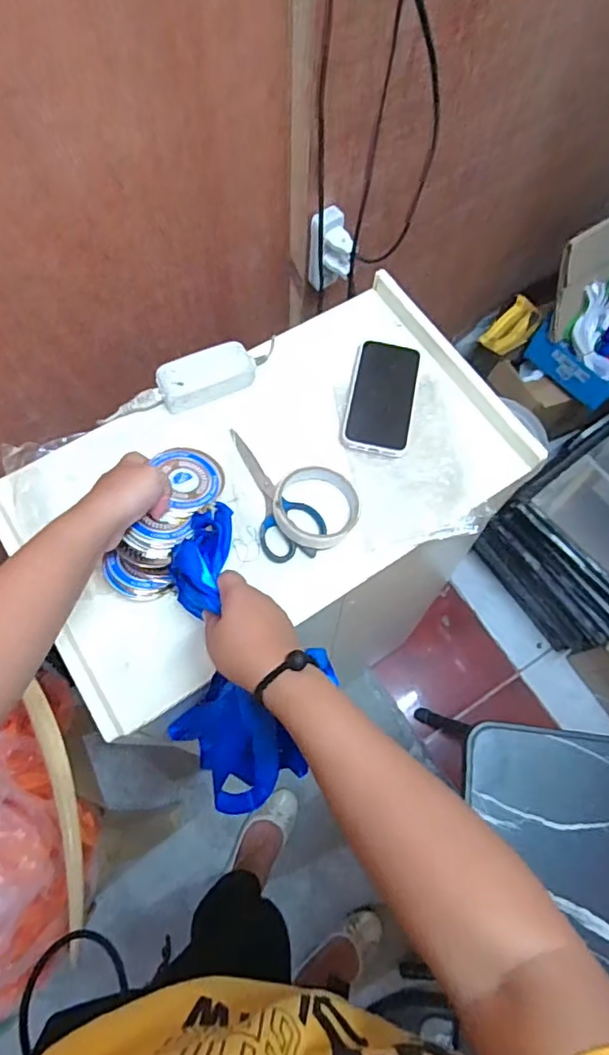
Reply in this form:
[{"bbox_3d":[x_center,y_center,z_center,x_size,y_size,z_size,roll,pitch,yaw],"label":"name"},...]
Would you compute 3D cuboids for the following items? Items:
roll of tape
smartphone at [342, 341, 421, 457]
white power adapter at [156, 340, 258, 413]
[{"bbox_3d":[0.012,-0.021,0.587,0.087,0.020,0.080,1,68,-2],"label":"roll of tape"},{"bbox_3d":[0.086,-0.145,0.641,0.072,0.007,0.139,10,69,2],"label":"smartphone"},{"bbox_3d":[-0.107,-0.167,0.636,0.108,0.031,0.047,-24,71,-11],"label":"white power adapter"}]

